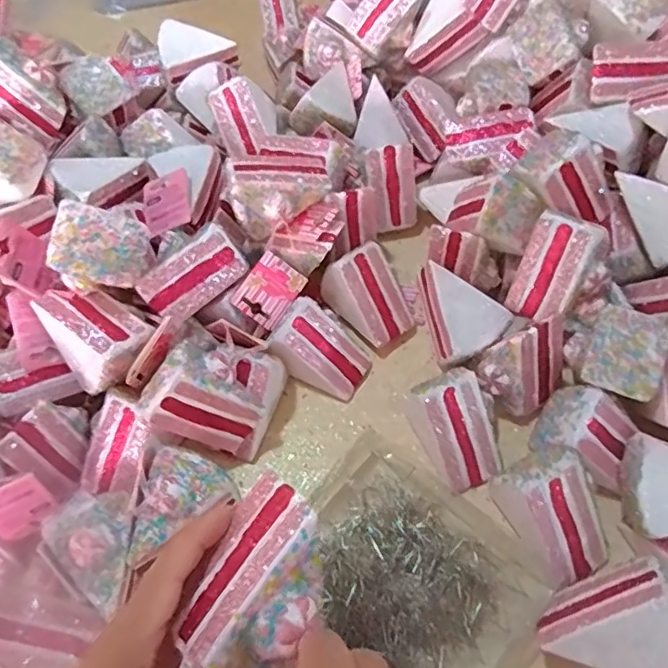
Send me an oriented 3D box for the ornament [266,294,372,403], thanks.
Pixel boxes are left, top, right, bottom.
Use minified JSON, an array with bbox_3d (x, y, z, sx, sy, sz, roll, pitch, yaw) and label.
[{"bbox_3d":[-0.011,0.012,0.513,0.079,0.059,0.067,21,60,17],"label":"ornament"}]

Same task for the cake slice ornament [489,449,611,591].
[{"bbox_3d":[0.162,0.127,0.419,0.064,0.059,0.086,-33,60,-17],"label":"cake slice ornament"}]

